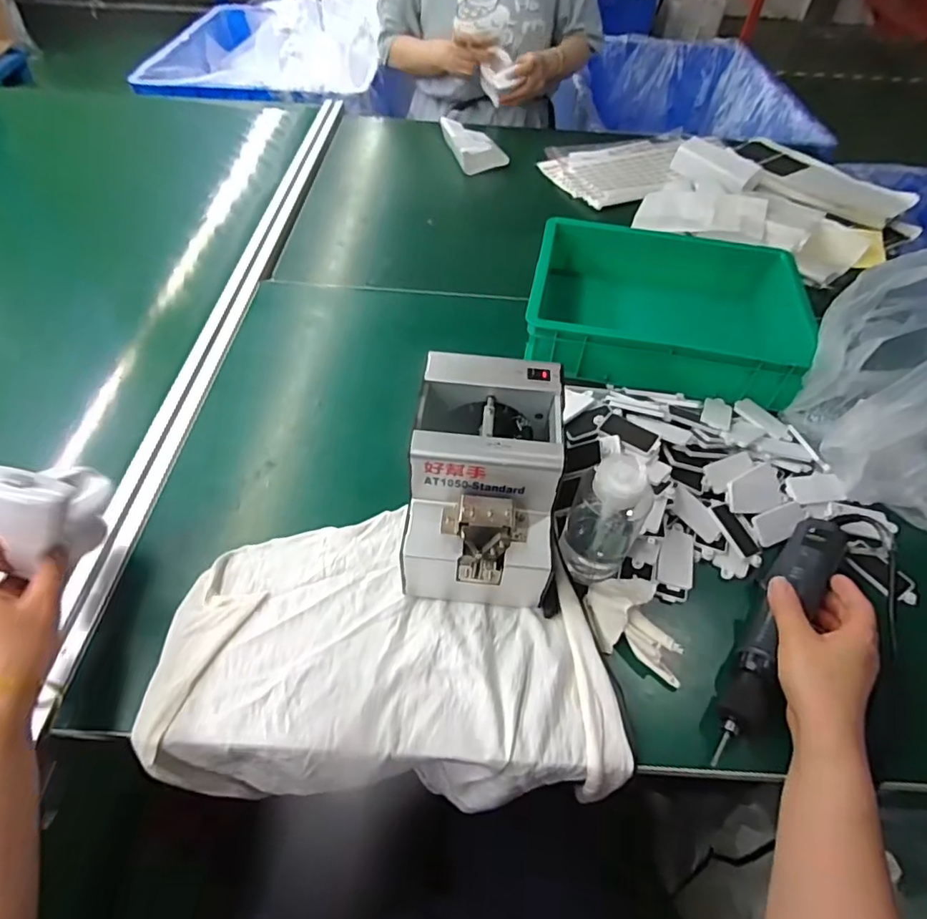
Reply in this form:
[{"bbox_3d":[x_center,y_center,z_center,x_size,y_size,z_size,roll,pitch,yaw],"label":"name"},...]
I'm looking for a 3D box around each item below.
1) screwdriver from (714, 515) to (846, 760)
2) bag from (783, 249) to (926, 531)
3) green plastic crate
[{"bbox_3d":[0.273,0.141,0.479,0.041,0.029,0.256,34,61,22],"label":"screwdriver"},{"bbox_3d":[0.464,-0.076,0.562,0.210,0.219,0.171,34,57,22],"label":"bag"},{"bbox_3d":[0.253,-0.190,0.745,0.317,0.107,0.255,11,52,6],"label":"green plastic crate"}]

